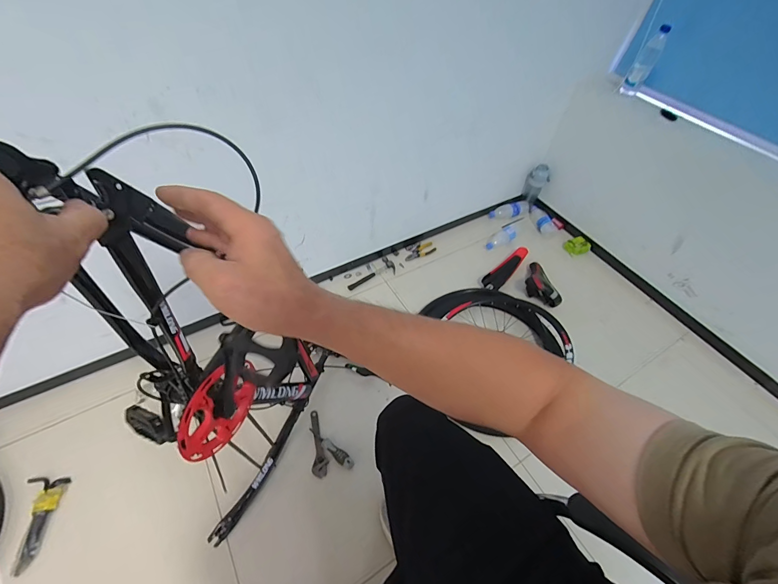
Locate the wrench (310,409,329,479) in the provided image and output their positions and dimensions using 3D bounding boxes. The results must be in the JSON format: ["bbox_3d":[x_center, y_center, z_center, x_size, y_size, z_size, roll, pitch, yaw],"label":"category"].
[{"bbox_3d":[-0.216,0.458,1.042,0.046,0.015,0.192,-9,53,-11],"label":"wrench"}]

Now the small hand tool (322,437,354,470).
[{"bbox_3d":[-0.153,0.484,1.026,0.116,0.033,0.037,37,58,22],"label":"small hand tool"}]

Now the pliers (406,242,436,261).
[{"bbox_3d":[0.140,-0.181,1.543,0.157,0.023,0.053,-22,57,-20],"label":"pliers"}]

